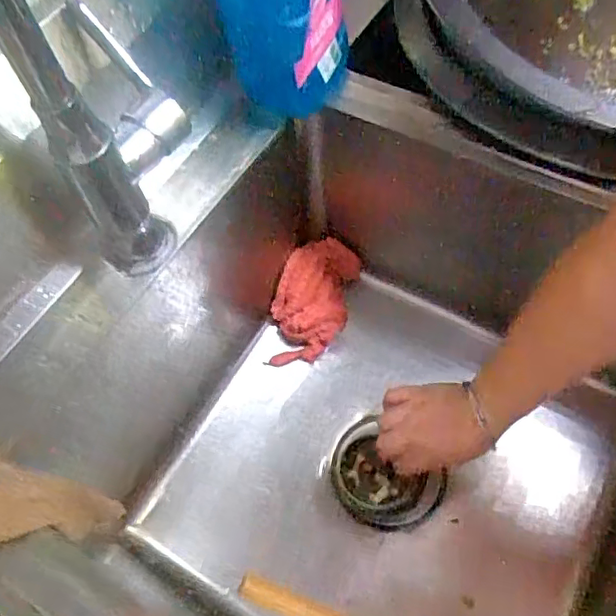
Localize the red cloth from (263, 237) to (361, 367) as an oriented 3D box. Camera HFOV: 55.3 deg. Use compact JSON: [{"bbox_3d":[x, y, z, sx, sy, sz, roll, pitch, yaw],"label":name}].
[{"bbox_3d":[0.005,-0.008,0.669,0.083,0.055,0.151,14,62,13],"label":"red cloth"}]

